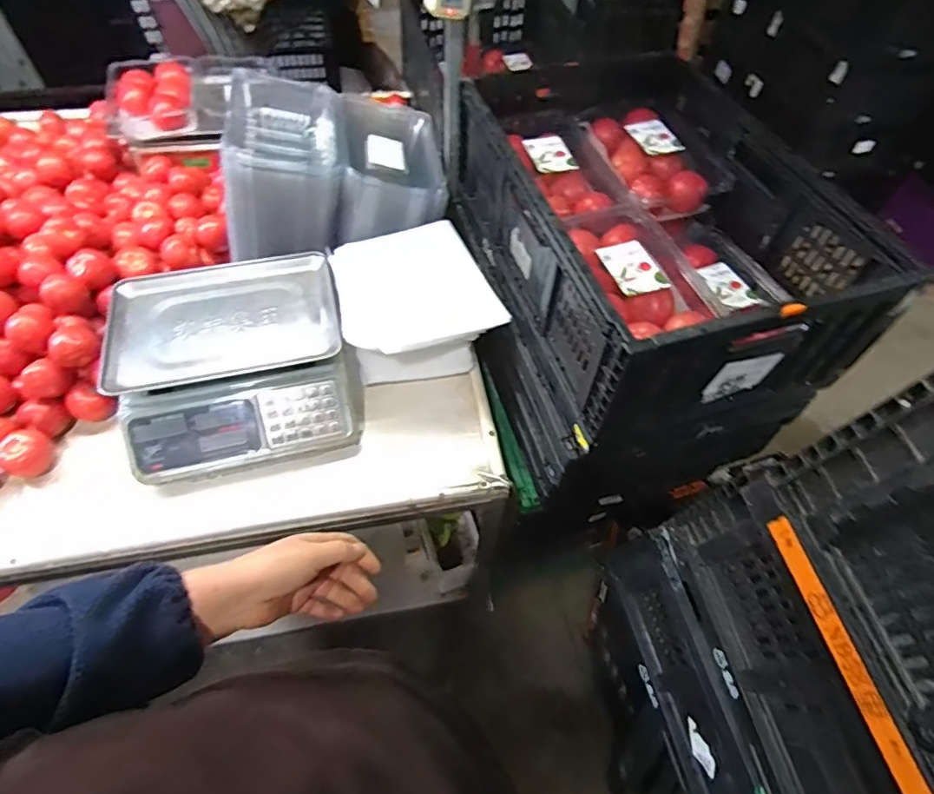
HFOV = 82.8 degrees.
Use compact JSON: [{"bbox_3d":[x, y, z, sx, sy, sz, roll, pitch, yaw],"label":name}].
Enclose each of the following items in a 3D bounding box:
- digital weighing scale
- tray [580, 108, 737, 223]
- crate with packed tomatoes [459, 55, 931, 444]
[{"bbox_3d":[-0.362,-0.059,0.848,0.345,0.110,0.329,-10,57,-10],"label":"digital weighing scale"},{"bbox_3d":[0.309,-0.403,0.889,0.162,0.072,0.267,-12,58,-11],"label":"tray"},{"bbox_3d":[0.255,-0.271,0.808,0.389,0.215,0.611,-13,58,-11],"label":"crate with packed tomatoes"}]

